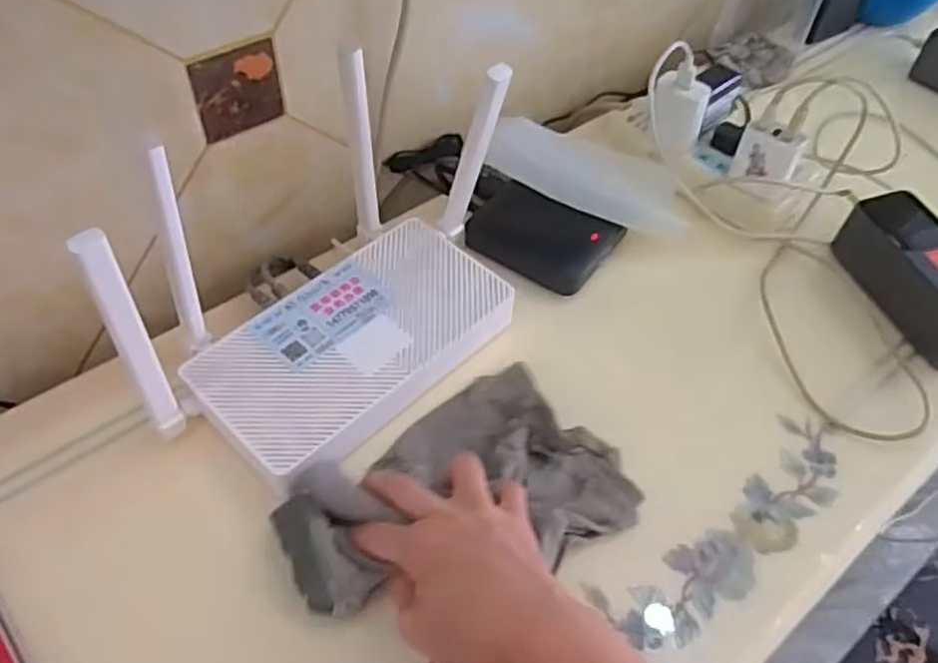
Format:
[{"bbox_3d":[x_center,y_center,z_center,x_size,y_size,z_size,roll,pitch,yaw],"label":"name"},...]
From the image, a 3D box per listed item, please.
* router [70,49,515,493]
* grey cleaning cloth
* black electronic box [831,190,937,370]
[{"bbox_3d":[-0.077,-0.040,0.452,0.126,0.163,0.250,35,57,24],"label":"router"},{"bbox_3d":[-0.009,0.088,0.444,0.201,0.034,0.124,-13,52,-22],"label":"grey cleaning cloth"},{"bbox_3d":[0.334,-0.040,0.550,0.053,0.050,0.134,-14,52,-14],"label":"black electronic box"}]

